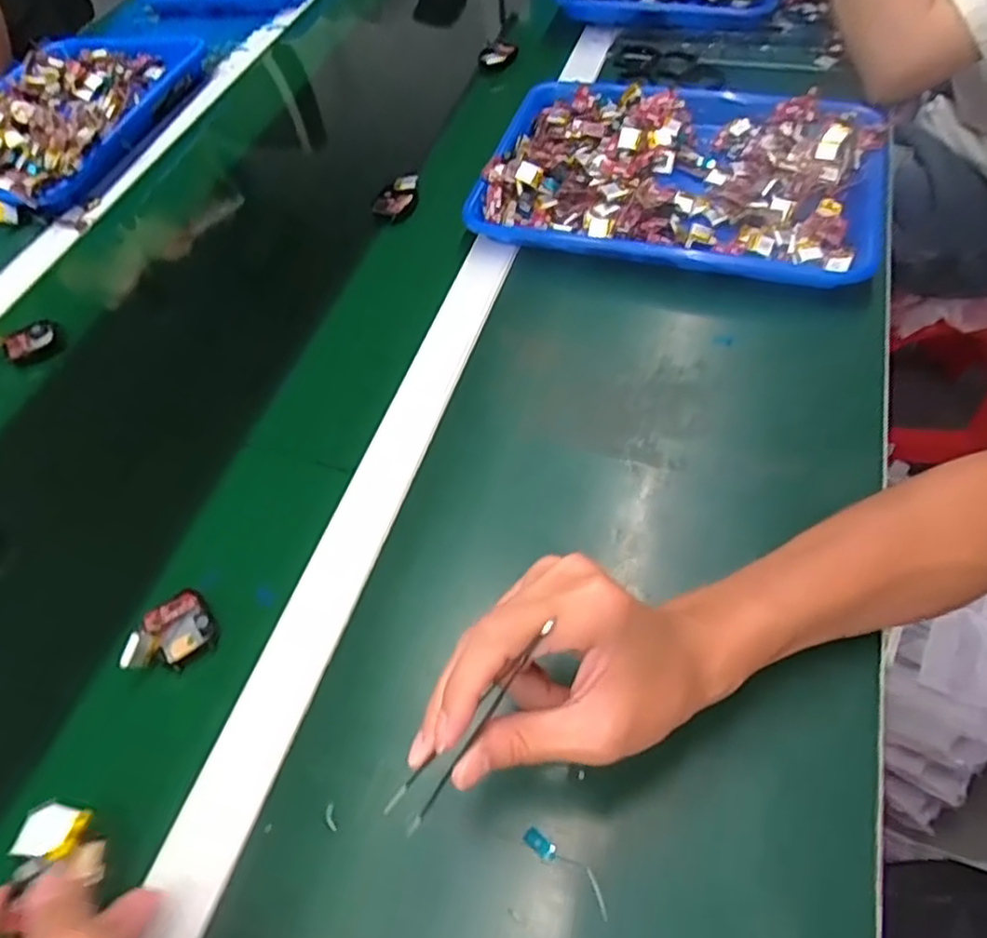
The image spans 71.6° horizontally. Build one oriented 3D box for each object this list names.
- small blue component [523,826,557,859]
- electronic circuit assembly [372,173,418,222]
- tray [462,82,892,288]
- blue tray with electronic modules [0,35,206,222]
[{"bbox_3d":[0.023,0.184,0.337,0.016,0.004,0.008,34,64,25],"label":"small blue component"},{"bbox_3d":[-0.091,-0.262,0.657,0.034,0.016,0.052,24,61,20],"label":"electronic circuit assembly"},{"bbox_3d":[0.165,-0.268,0.617,0.336,0.042,0.243,11,58,16],"label":"tray"},{"bbox_3d":[-0.497,-0.407,0.776,0.239,0.055,0.342,9,58,15],"label":"blue tray with electronic modules"}]

